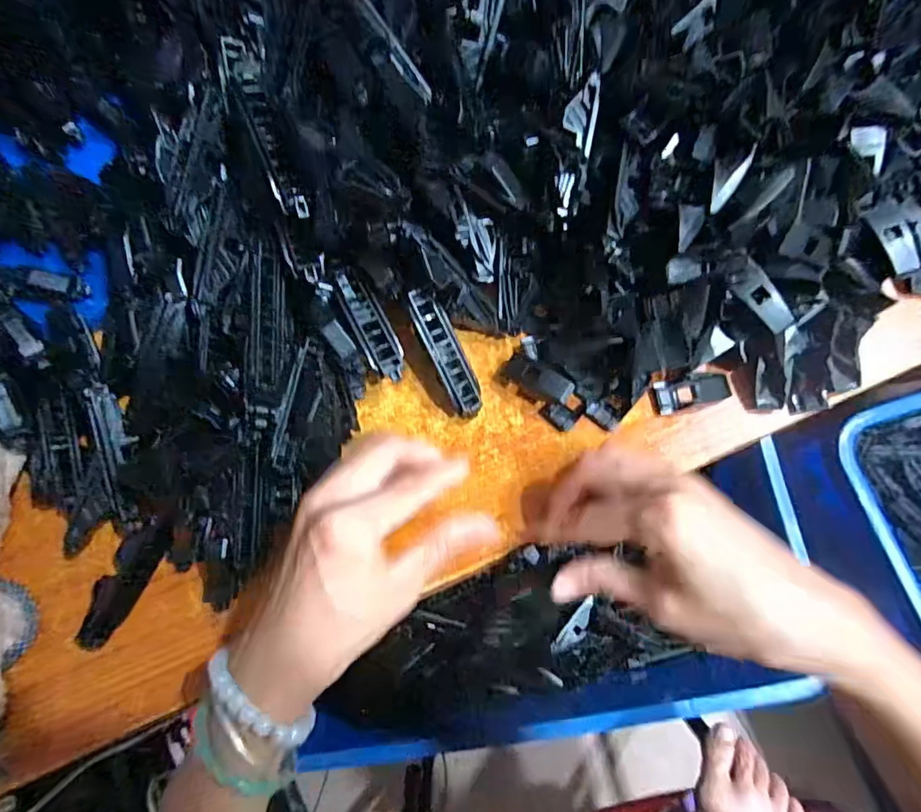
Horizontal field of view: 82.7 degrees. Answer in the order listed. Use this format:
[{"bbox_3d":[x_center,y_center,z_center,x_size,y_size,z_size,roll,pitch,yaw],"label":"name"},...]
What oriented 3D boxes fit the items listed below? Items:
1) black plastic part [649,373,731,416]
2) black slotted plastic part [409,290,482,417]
[{"bbox_3d":[0.133,-0.007,0.301,0.044,0.005,0.019,-9,77,2],"label":"black plastic part"},{"bbox_3d":[-0.008,-0.030,0.300,0.019,0.019,0.073,-26,83,-3],"label":"black slotted plastic part"}]

